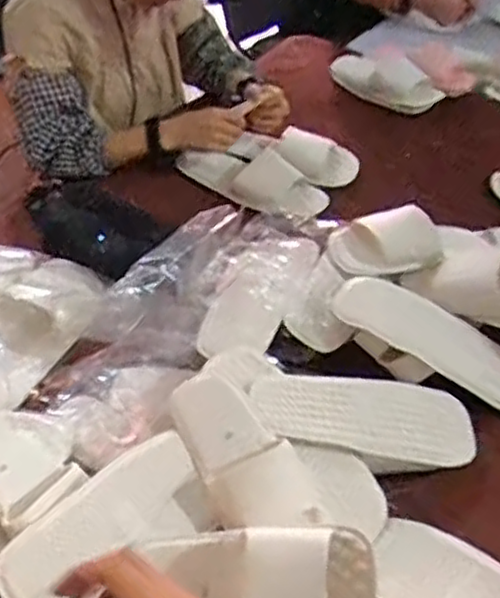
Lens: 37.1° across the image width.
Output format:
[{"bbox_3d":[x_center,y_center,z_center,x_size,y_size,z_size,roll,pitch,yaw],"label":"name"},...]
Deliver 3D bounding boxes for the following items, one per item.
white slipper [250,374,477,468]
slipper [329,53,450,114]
[{"bbox_3d":[0.135,0.133,0.848,0.270,0.029,0.100,10,41,-15],"label":"white slipper"},{"bbox_3d":[0.275,-0.435,1.520,0.070,0.097,0.330,-20,33,-24],"label":"slipper"}]

